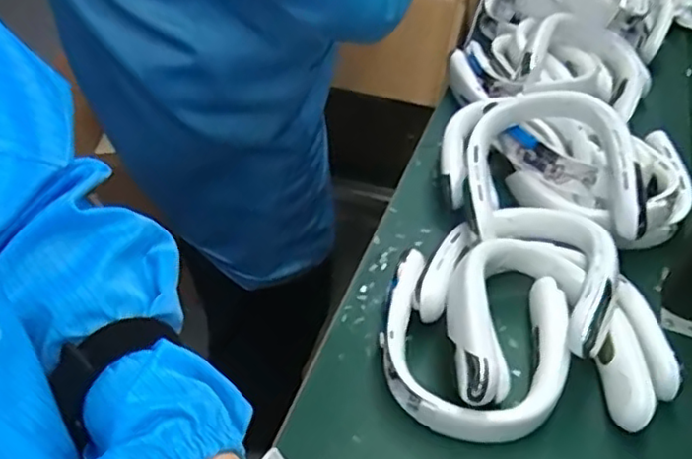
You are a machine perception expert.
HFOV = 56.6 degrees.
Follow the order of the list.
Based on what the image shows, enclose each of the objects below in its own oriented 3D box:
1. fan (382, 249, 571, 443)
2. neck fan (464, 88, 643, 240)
[{"bbox_3d":[0.130,0.121,0.665,0.184,0.053,0.188,1,44,-1],"label":"fan"},{"bbox_3d":[0.240,-0.081,0.763,0.188,0.060,0.211,-3,61,14],"label":"neck fan"}]

